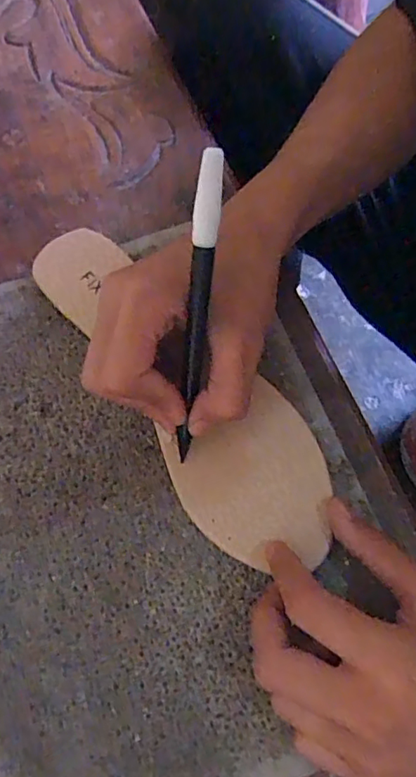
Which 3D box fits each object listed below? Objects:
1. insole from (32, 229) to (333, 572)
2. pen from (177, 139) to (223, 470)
[{"bbox_3d":[-0.013,-0.006,0.304,0.076,0.007,0.229,-32,74,-13],"label":"insole"},{"bbox_3d":[-0.005,-0.029,0.250,0.010,0.150,0.016,8,29,3],"label":"pen"}]

